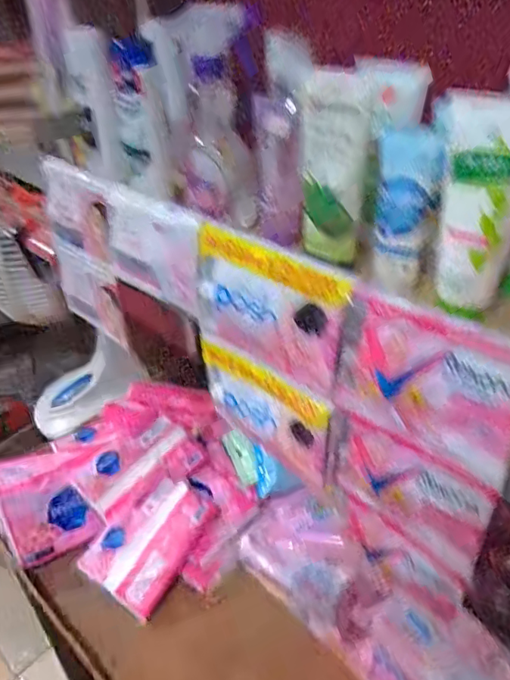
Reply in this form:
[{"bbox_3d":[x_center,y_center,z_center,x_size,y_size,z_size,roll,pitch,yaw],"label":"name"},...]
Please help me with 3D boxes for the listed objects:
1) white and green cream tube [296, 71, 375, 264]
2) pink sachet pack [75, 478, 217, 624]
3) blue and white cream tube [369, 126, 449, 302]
[{"bbox_3d":[0.064,-0.137,0.443,0.062,0.150,0.020,29,47,34],"label":"white and green cream tube"},{"bbox_3d":[-0.128,0.252,0.681,0.106,0.035,0.157,37,73,14],"label":"pink sachet pack"},{"bbox_3d":[0.116,-0.093,0.418,0.047,0.129,0.035,8,38,13],"label":"blue and white cream tube"}]

